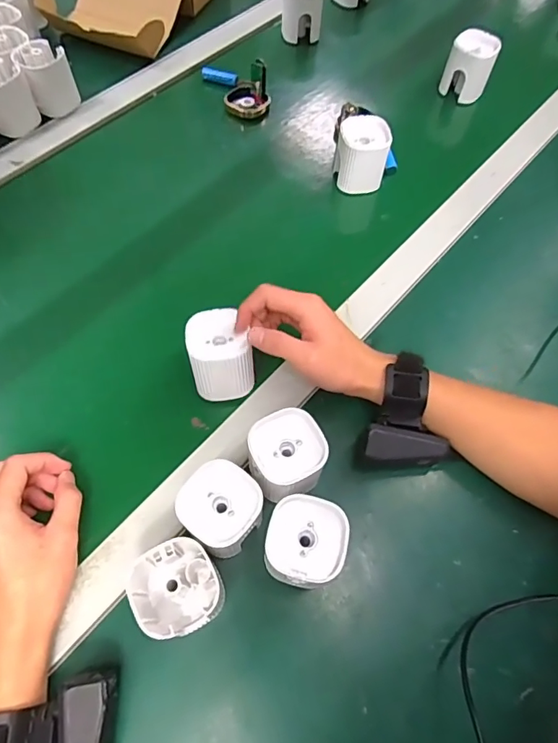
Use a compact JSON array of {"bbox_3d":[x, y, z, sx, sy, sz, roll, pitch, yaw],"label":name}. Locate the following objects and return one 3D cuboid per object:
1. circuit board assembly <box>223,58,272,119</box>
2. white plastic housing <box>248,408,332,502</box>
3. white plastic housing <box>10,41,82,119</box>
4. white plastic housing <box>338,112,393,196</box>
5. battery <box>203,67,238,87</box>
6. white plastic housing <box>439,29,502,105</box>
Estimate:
[{"bbox_3d":[-0.041,-0.364,0.631,0.058,0.058,0.047,-9,62,-6],"label":"circuit board assembly"},{"bbox_3d":[0.004,0.070,0.383,0.056,0.065,0.054,-23,65,-13],"label":"white plastic housing"},{"bbox_3d":[-0.287,-0.365,0.602,0.058,0.066,0.053,-21,64,-13],"label":"white plastic housing"},{"bbox_3d":[0.097,-0.249,0.559,0.054,0.066,0.055,8,62,3],"label":"white plastic housing"},{"bbox_3d":[-0.081,-0.408,0.661,0.049,0.015,0.017,17,63,7],"label":"battery"},{"bbox_3d":[0.254,-0.407,0.642,0.060,0.068,0.048,22,63,10],"label":"white plastic housing"}]

